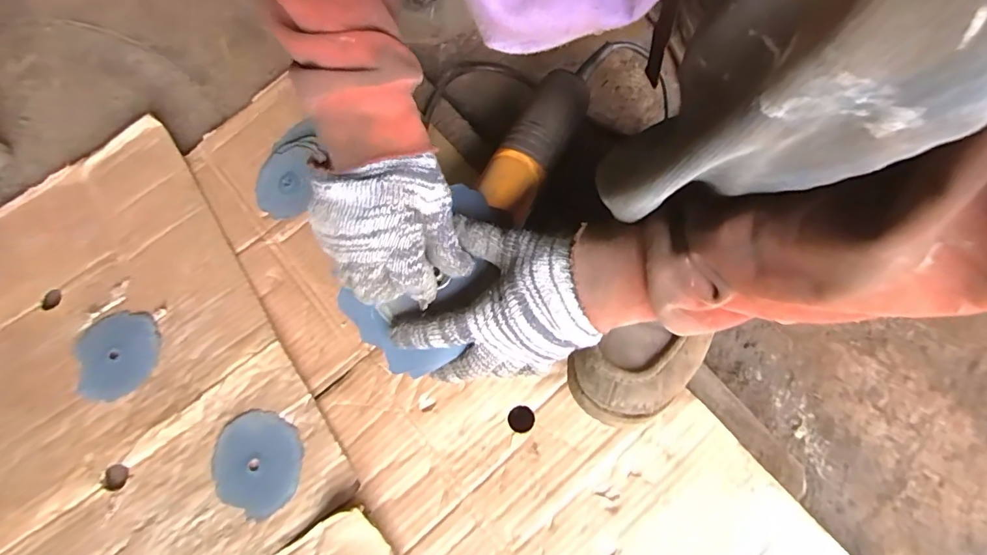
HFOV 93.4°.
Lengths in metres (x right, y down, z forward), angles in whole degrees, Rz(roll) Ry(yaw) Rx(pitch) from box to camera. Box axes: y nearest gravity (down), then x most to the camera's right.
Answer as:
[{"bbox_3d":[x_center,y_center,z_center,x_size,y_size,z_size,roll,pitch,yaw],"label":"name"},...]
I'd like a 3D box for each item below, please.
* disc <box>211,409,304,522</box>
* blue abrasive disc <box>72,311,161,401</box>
[{"bbox_3d":[-0.225,0.175,0.441,0.089,0.004,0.085,-1,73,2],"label":"disc"},{"bbox_3d":[-0.390,0.079,0.478,0.081,0.008,0.088,-1,73,2],"label":"blue abrasive disc"}]

